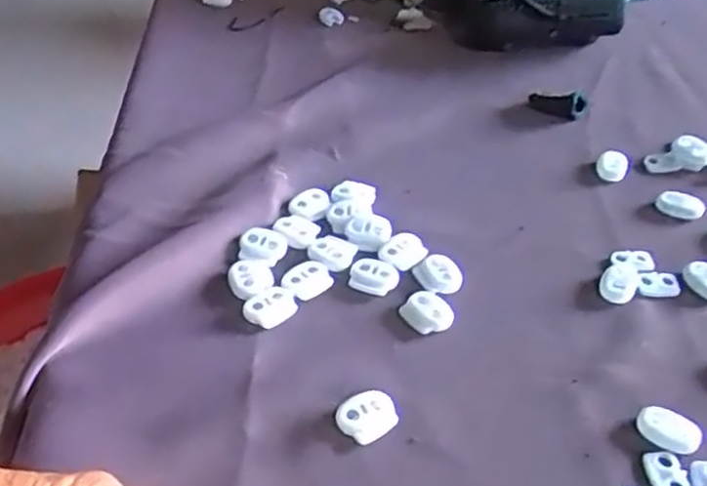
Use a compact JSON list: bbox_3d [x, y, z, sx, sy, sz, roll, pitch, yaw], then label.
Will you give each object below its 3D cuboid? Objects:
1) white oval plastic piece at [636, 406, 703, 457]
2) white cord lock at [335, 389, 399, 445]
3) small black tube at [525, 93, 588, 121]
[{"bbox_3d":[0.117,0.070,0.273,0.022,0.005,0.014,27,49,28],"label":"white oval plastic piece"},{"bbox_3d":[0.005,0.066,0.281,0.021,0.006,0.019,-31,49,-29],"label":"white cord lock"},{"bbox_3d":[0.122,-0.085,0.442,0.033,0.015,0.014,20,46,22],"label":"small black tube"}]

